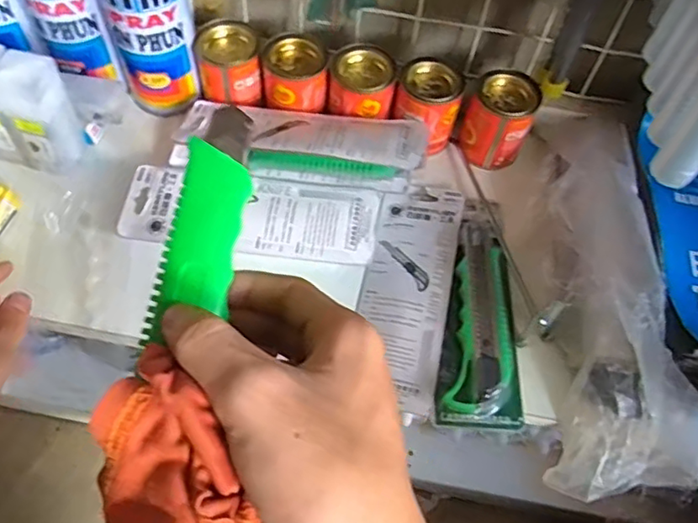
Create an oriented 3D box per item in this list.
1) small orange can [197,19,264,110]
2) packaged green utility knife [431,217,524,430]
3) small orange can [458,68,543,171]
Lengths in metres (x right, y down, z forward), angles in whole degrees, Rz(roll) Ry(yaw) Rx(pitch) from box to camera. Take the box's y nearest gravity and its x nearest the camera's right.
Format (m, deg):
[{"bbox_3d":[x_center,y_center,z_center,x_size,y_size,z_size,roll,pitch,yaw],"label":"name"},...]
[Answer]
[{"bbox_3d":[-0.103,-0.169,0.513,0.053,0.051,0.055,-6,57,-8],"label":"small orange can"},{"bbox_3d":[0.101,0.039,0.447,0.060,0.022,0.166,9,56,2],"label":"packaged green utility knife"},{"bbox_3d":[0.127,-0.120,0.508,0.053,0.066,0.048,15,56,6],"label":"small orange can"}]

